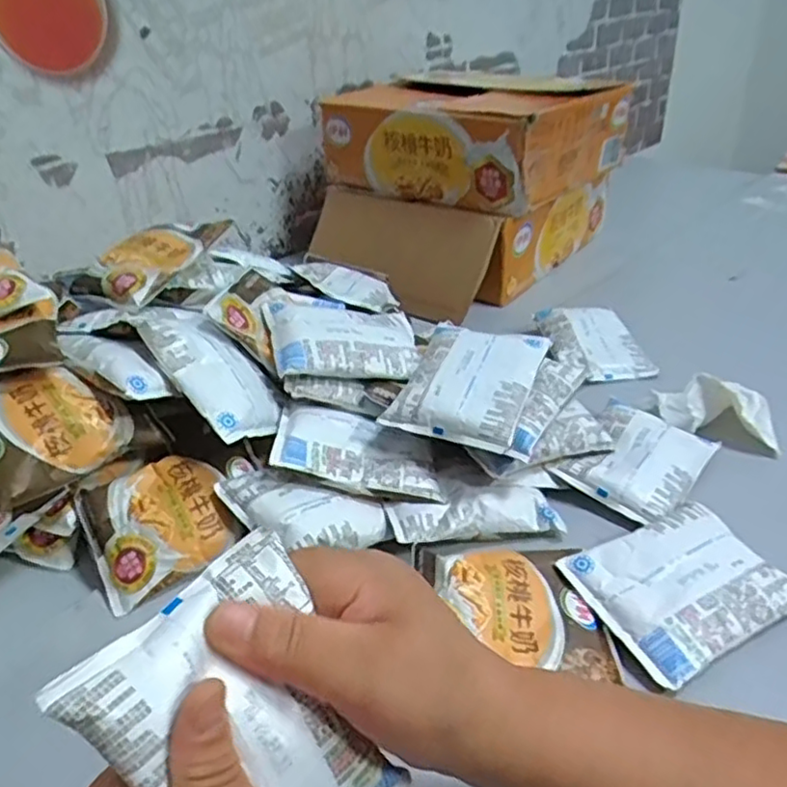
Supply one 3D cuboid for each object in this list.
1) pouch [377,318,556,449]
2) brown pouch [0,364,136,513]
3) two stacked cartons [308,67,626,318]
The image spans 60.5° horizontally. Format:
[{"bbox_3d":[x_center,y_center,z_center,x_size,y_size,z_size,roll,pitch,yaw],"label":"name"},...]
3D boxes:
[{"bbox_3d":[0.058,-0.013,0.515,0.093,0.013,0.119,12,47,20],"label":"pouch"},{"bbox_3d":[-0.252,0.019,0.475,0.104,0.023,0.101,-32,72,-33],"label":"brown pouch"},{"bbox_3d":[0.080,-0.285,0.900,0.337,0.203,0.314,20,40,32],"label":"two stacked cartons"}]

